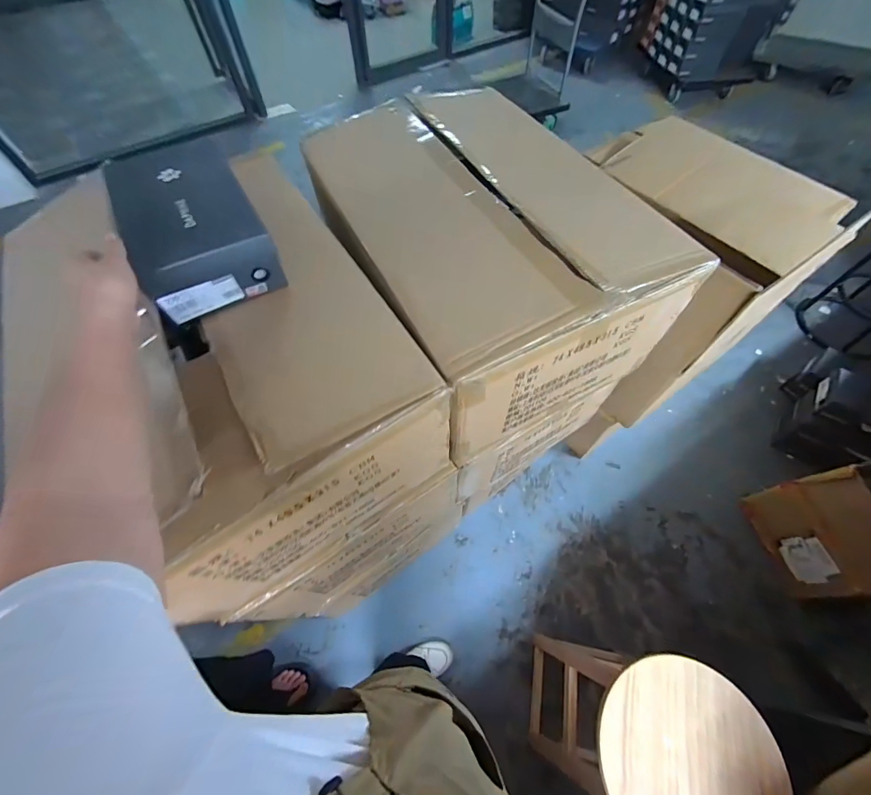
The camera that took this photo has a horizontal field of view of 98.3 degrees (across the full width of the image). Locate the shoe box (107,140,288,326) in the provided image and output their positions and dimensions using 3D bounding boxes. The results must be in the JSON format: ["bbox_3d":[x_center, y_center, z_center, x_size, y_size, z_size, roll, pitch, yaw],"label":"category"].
[{"bbox_3d":[-0.366,-0.260,0.589,0.176,0.091,0.248,-26,65,-10],"label":"shoe box"}]

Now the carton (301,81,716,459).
[{"bbox_3d":[0.148,-0.277,0.798,0.557,0.317,0.569,-25,62,-12],"label":"carton"}]

